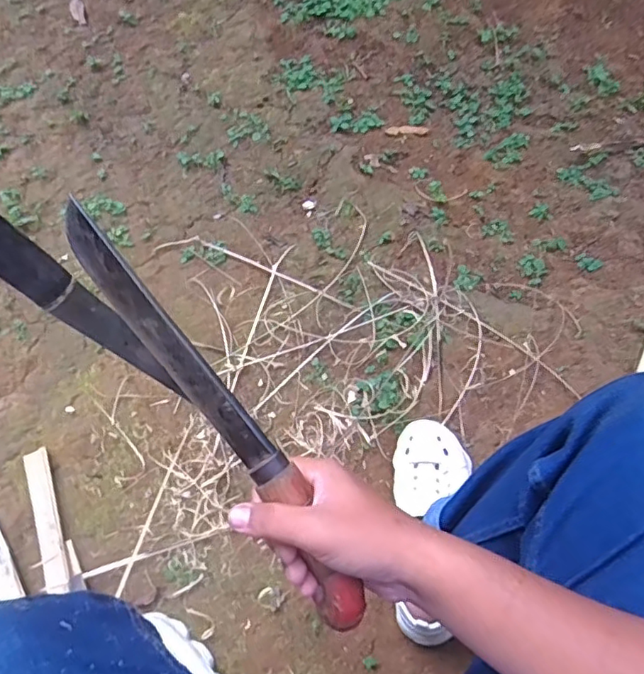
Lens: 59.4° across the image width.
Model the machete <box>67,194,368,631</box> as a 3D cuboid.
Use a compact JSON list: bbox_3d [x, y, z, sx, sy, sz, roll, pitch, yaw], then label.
[{"bbox_3d":[-0.070,0.056,0.386,0.038,0.030,0.337,-36,91,-14],"label":"machete"}]

